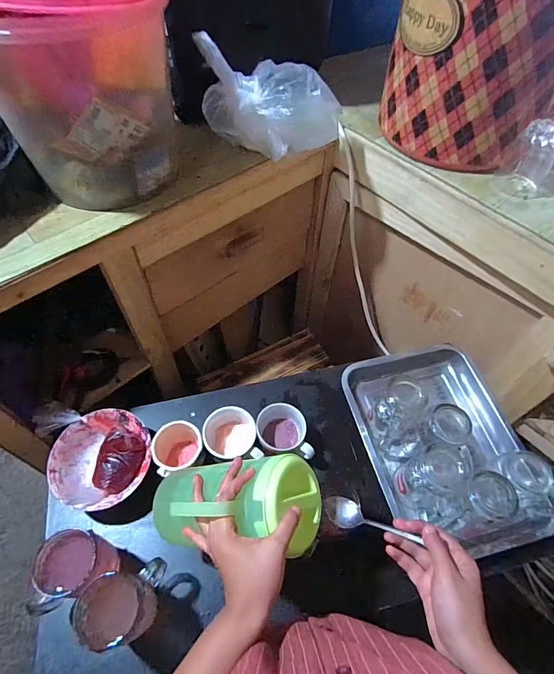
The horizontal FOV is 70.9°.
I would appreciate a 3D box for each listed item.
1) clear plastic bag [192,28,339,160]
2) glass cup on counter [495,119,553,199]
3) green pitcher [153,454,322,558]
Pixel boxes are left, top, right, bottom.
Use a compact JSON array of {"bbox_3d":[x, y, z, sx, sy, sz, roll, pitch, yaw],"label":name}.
[{"bbox_3d":[-0.002,-0.359,0.608,0.221,0.124,0.112,-7,58,-5],"label":"clear plastic bag"},{"bbox_3d":[0.393,-0.274,0.601,0.067,0.101,0.061,35,63,20],"label":"glass cup on counter"},{"bbox_3d":[-0.062,0.205,0.487,0.209,0.095,0.095,-9,54,23],"label":"green pitcher"}]

